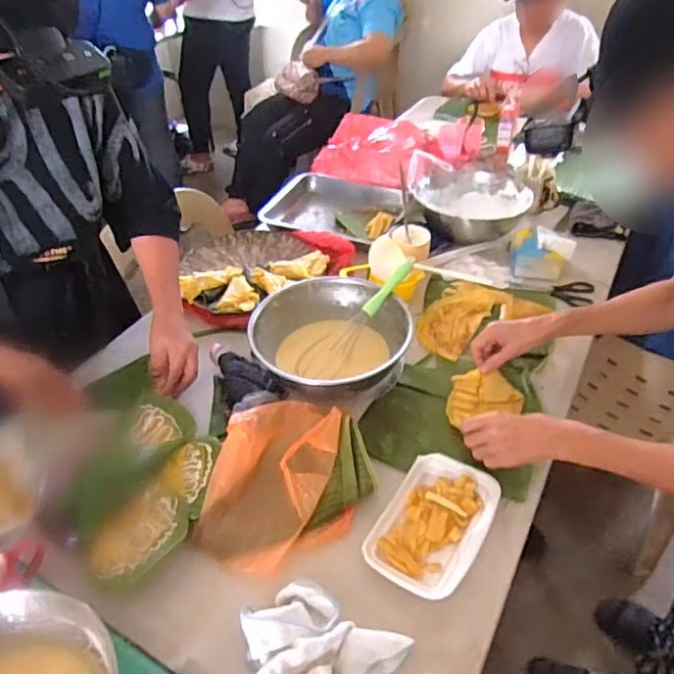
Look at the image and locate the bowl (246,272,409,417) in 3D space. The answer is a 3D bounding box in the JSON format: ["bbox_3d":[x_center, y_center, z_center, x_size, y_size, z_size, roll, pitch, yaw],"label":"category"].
[{"bbox_3d":[-0.007,0.007,0.888,0.235,0.088,0.234,-2,41,2],"label":"bowl"}]

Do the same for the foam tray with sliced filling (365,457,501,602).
[{"bbox_3d":[0.122,0.227,0.686,0.118,0.021,0.179,21,47,26],"label":"foam tray with sliced filling"}]

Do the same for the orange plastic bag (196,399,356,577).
[{"bbox_3d":[-0.068,0.177,0.715,0.178,0.060,0.233,4,42,9],"label":"orange plastic bag"}]

